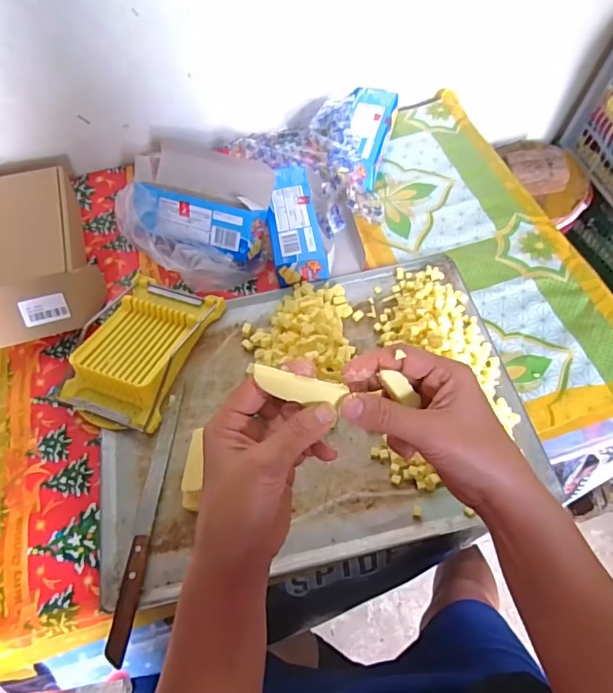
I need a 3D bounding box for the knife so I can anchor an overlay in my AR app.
[{"bbox_3d":[-0.161,0.160,0.490,0.022,0.015,0.264,1,59,4],"label":"knife"}]

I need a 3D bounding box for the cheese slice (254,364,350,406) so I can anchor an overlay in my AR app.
[{"bbox_3d":[-0.005,0.027,0.320,0.060,0.004,0.017,14,90,-8],"label":"cheese slice"}]

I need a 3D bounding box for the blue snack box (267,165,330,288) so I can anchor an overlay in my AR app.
[{"bbox_3d":[-0.018,-0.164,0.652,0.065,0.041,0.170,-9,59,-2],"label":"blue snack box"}]

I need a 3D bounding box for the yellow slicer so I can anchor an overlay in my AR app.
[{"bbox_3d":[-0.199,-0.002,0.572,0.129,0.042,0.191,17,62,13],"label":"yellow slicer"}]

